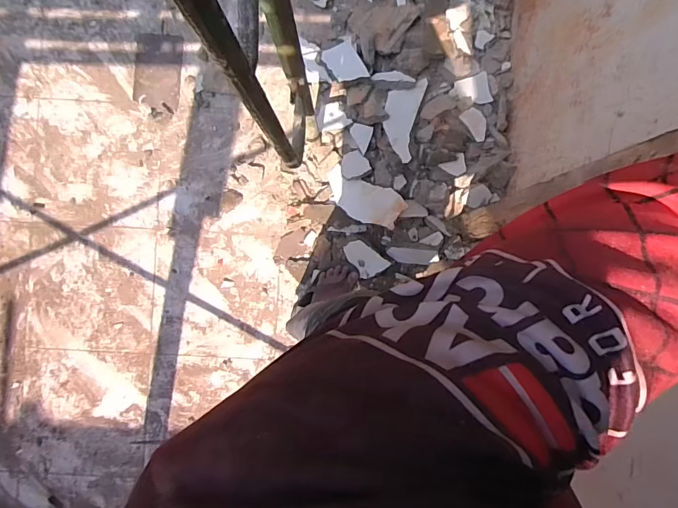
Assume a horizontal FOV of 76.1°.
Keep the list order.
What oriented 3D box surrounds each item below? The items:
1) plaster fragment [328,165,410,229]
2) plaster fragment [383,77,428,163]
[{"bbox_3d":[0.069,-0.168,1.298,0.258,0.033,0.116,29,92,16],"label":"plaster fragment"},{"bbox_3d":[0.178,-0.393,1.267,0.107,0.023,0.237,12,88,24],"label":"plaster fragment"}]

